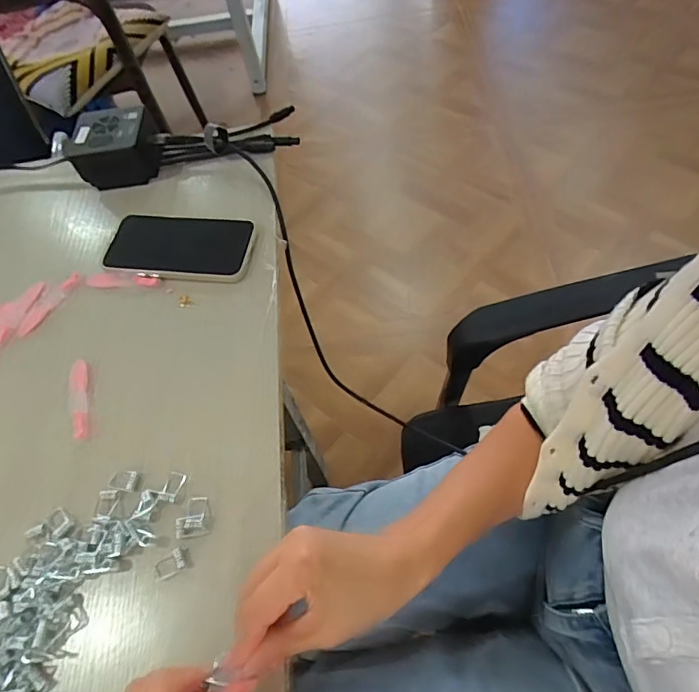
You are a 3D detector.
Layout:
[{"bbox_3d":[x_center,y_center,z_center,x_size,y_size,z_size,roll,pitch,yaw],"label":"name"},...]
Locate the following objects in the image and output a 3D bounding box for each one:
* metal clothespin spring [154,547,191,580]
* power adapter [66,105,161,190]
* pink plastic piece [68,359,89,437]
[{"bbox_3d":[-0.125,0.152,0.339,0.026,0.004,0.015,-23,60,-7],"label":"metal clothespin spring"},{"bbox_3d":[-0.255,-0.218,0.533,0.084,0.051,0.067,-3,59,5],"label":"power adapter"},{"bbox_3d":[-0.231,0.044,0.412,0.016,0.008,0.075,-17,60,-3],"label":"pink plastic piece"}]

